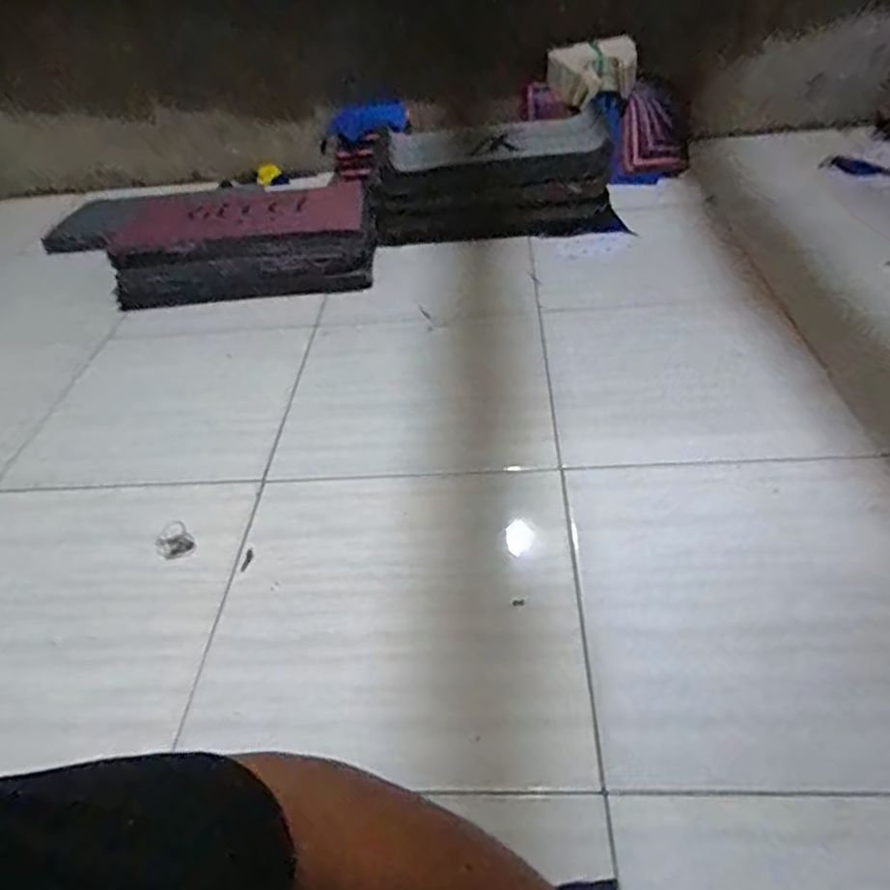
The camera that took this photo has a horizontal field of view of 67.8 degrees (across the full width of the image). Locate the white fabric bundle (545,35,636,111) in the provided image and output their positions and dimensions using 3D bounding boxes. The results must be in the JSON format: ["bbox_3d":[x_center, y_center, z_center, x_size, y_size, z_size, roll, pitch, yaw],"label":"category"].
[{"bbox_3d":[0.335,-0.859,1.513,0.185,0.093,0.163,-8,41,0],"label":"white fabric bundle"}]

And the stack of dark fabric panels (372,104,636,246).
[{"bbox_3d":[0.094,-0.538,1.380,0.489,0.174,0.188,-7,41,1],"label":"stack of dark fabric panels"}]

